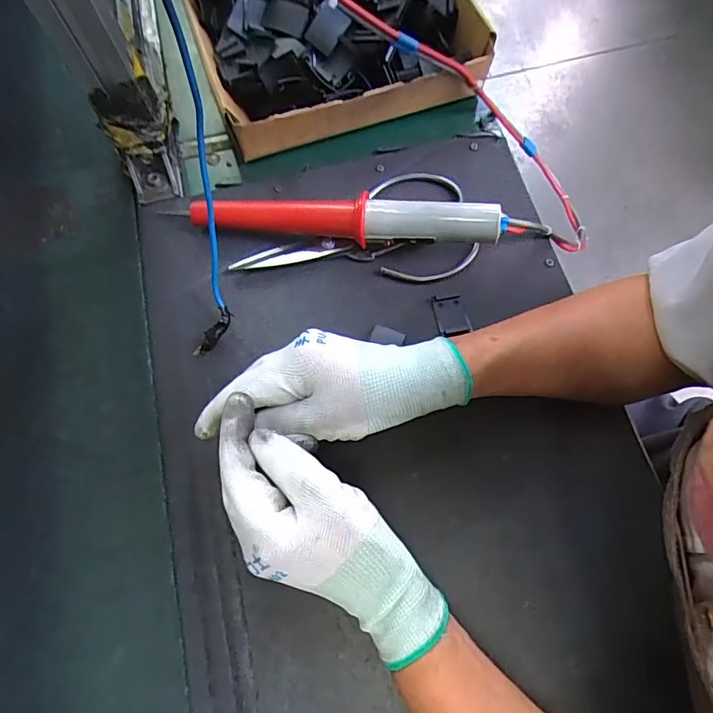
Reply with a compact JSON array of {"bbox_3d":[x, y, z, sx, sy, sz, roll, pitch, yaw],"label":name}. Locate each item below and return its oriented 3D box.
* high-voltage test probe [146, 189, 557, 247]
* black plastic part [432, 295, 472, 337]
[{"bbox_3d":[0.001,-0.109,0.397,0.293,0.044,0.031,5,71,4],"label":"high-voltage test probe"},{"bbox_3d":[0.076,-0.033,0.389,0.024,0.008,0.032,-13,71,-2],"label":"black plastic part"}]

